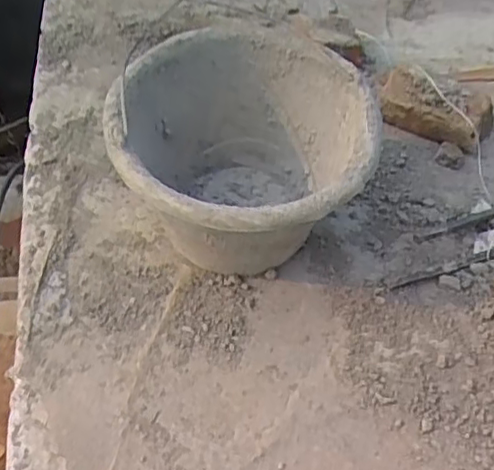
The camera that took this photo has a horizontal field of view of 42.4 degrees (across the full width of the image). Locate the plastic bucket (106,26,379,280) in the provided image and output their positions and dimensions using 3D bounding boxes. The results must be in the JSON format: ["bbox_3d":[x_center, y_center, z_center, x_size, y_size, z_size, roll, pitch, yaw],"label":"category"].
[{"bbox_3d":[-0.014,-0.072,0.662,0.231,0.175,0.287,6,48,-1],"label":"plastic bucket"}]

